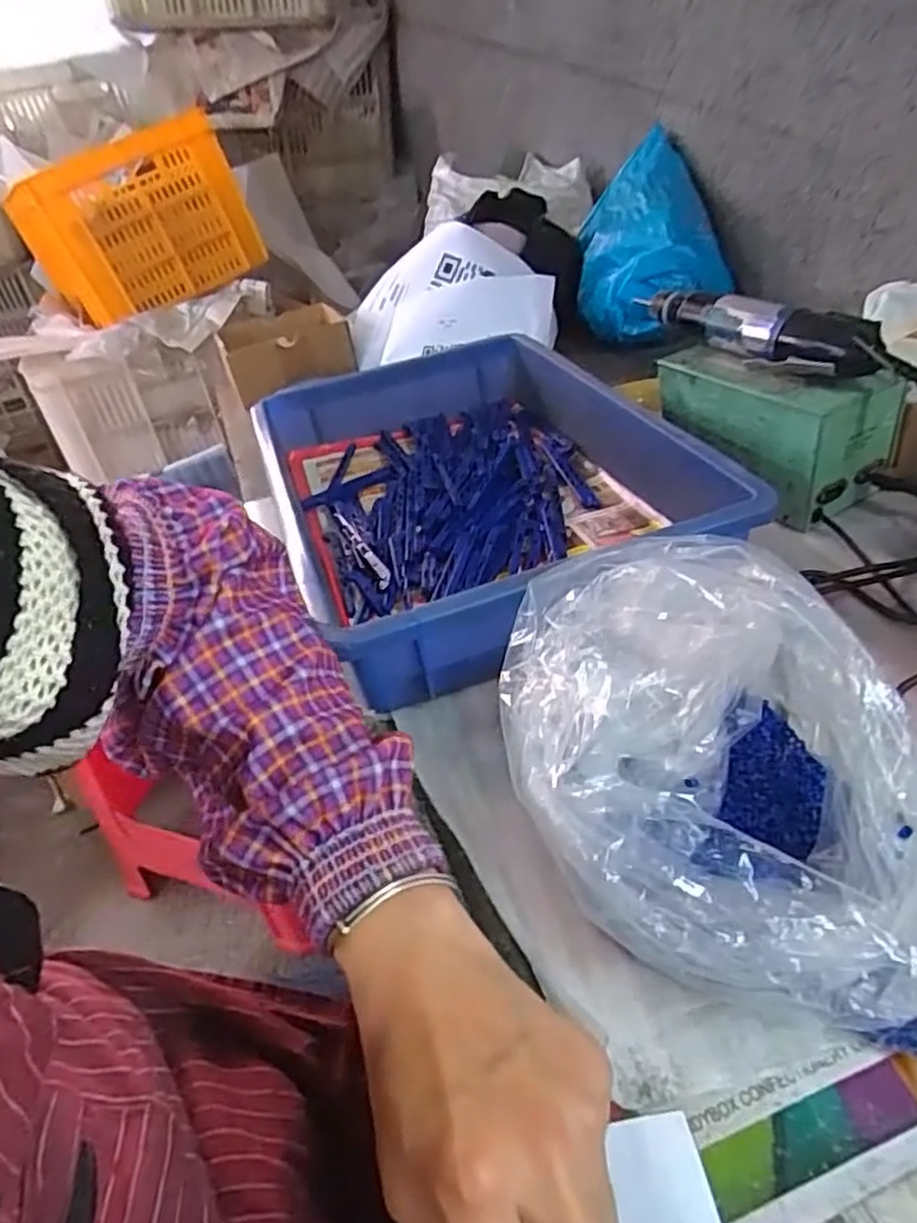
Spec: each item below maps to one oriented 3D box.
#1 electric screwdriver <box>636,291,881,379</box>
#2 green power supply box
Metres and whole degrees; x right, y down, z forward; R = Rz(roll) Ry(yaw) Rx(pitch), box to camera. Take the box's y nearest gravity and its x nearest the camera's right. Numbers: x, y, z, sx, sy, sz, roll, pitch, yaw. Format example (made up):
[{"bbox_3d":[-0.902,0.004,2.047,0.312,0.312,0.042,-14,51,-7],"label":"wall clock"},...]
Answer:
[{"bbox_3d":[0.225,-0.220,0.579,0.033,0.051,0.235,-29,41,-22],"label":"electric screwdriver"},{"bbox_3d":[0.247,-0.152,0.581,0.094,0.094,0.168,-27,40,-21],"label":"green power supply box"}]

